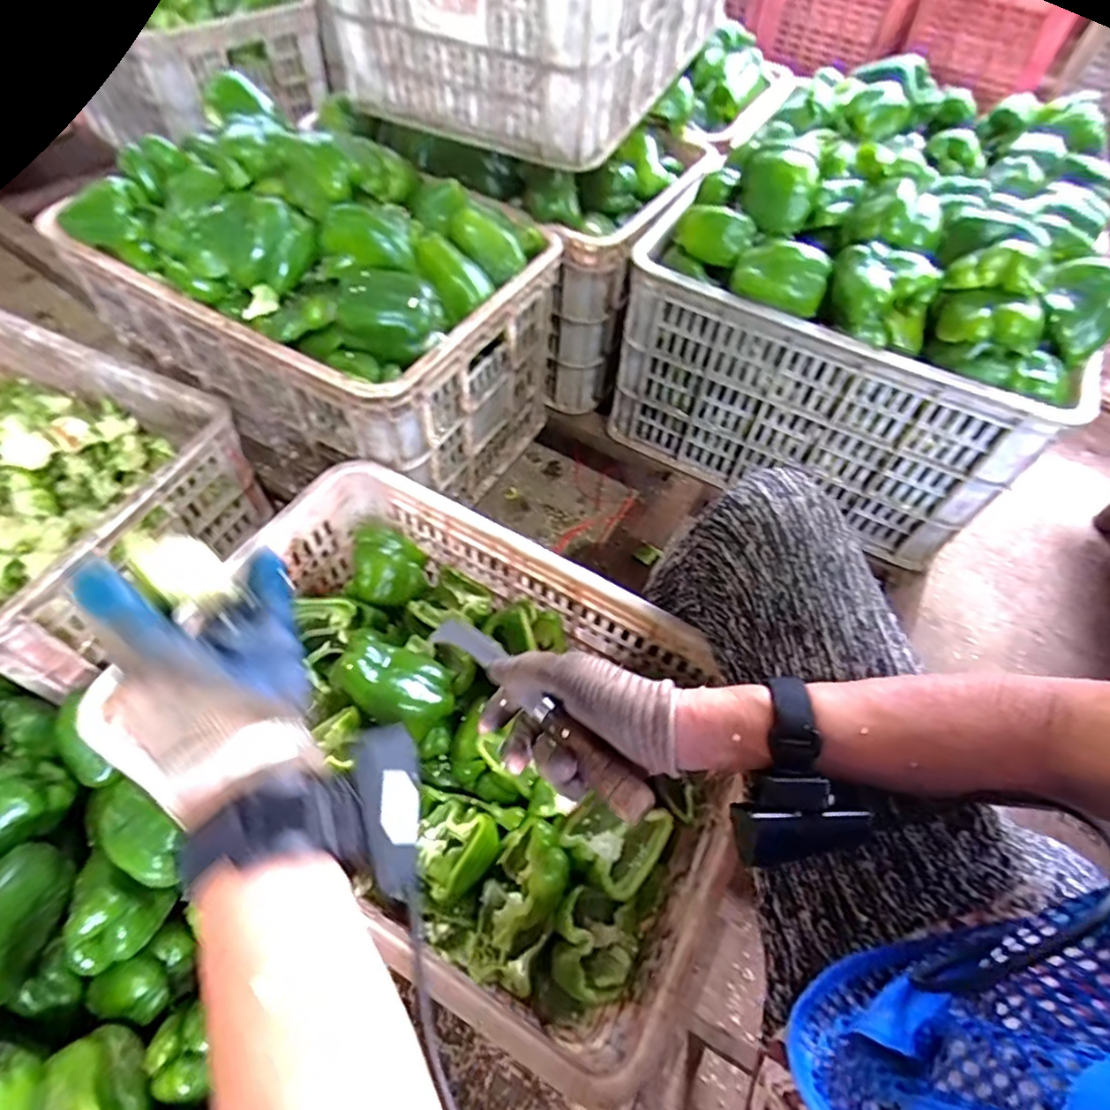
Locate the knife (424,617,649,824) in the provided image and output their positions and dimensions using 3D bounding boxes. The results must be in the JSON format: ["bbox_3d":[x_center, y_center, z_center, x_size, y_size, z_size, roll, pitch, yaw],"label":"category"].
[{"bbox_3d":[-0.016,0.099,0.410,0.027,0.017,0.203,-38,51,-25],"label":"knife"}]

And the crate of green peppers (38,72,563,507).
[{"bbox_3d":[-0.269,-0.304,0.769,0.462,0.355,0.337,23,60,16],"label":"crate of green peppers"}]

